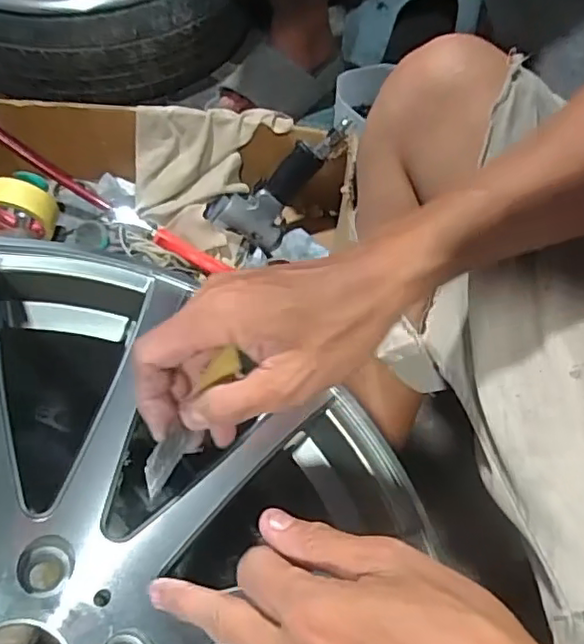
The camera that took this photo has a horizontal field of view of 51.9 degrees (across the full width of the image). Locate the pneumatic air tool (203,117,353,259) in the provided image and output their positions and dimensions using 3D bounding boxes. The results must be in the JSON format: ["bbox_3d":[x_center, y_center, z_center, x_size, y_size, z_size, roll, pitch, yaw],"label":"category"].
[{"bbox_3d":[-0.004,-0.181,0.795,0.214,0.074,0.087,-42,67,10],"label":"pneumatic air tool"}]

